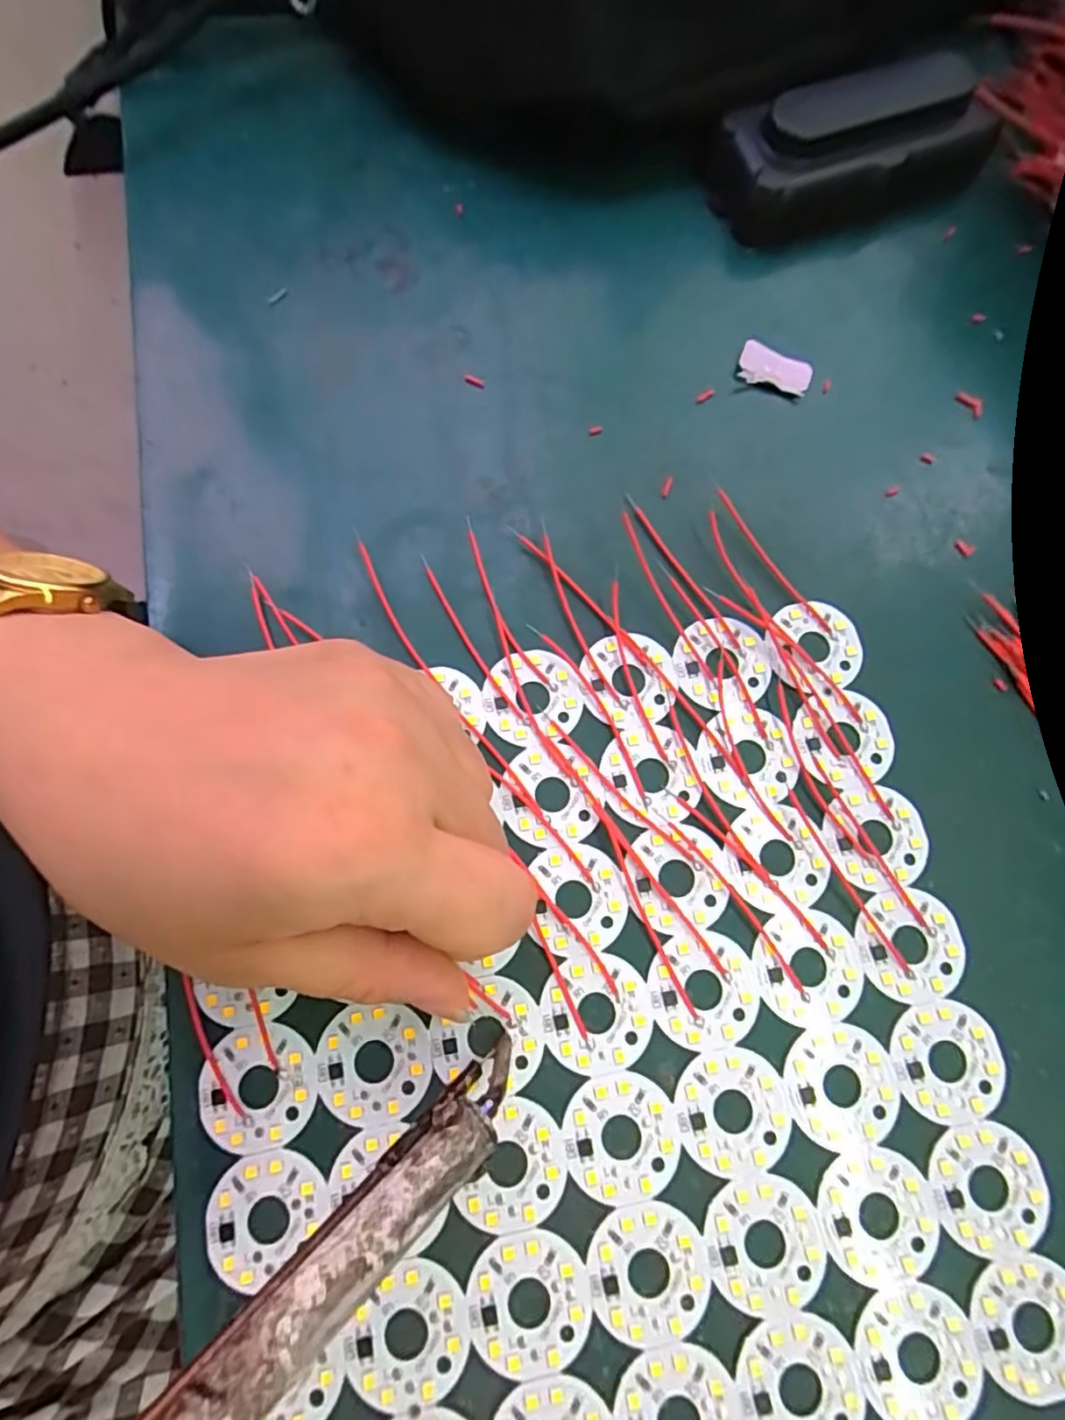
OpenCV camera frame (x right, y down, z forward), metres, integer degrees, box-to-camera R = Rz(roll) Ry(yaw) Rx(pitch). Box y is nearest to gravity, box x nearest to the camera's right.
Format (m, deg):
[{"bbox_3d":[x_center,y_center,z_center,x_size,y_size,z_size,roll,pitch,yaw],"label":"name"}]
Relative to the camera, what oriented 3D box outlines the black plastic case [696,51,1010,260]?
[{"bbox_3d":[0.123,-0.207,0.237,0.104,0.030,0.047,-15,76,-5],"label":"black plastic case"}]

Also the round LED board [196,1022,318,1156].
[{"bbox_3d":[-0.073,0.100,0.167,0.030,0.004,0.031,0,75,-1],"label":"round LED board"}]

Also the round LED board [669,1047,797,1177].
[{"bbox_3d":[0.054,0.108,0.168,0.031,0.004,0.030,0,75,-1],"label":"round LED board"}]

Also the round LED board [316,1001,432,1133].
[{"bbox_3d":[-0.043,0.096,0.169,0.030,0.004,0.028,0,75,-1],"label":"round LED board"}]

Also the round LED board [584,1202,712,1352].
[{"bbox_3d":[0.029,0.142,0.158,0.030,0.004,0.030,0,75,-1],"label":"round LED board"}]

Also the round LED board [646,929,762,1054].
[{"bbox_3d":[0.048,0.078,0.175,0.028,0.004,0.029,0,75,-1],"label":"round LED board"}]

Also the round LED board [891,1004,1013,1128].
[{"bbox_3d":[0.114,0.097,0.172,0.030,0.004,0.029,0,75,-1],"label":"round LED board"}]

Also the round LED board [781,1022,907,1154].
[{"bbox_3d":[0.085,0.102,0.170,0.031,0.004,0.030,0,75,-1],"label":"round LED board"}]

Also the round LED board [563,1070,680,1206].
[{"bbox_3d":[0.023,0.113,0.166,0.030,0.004,0.030,0,75,-1],"label":"round LED board"}]

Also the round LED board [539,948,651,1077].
[{"bbox_3d":[0.018,0.084,0.173,0.030,0.004,0.030,0,75,-1],"label":"round LED board"}]

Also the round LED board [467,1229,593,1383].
[{"bbox_3d":[-0.001,0.148,0.156,0.030,0.004,0.030,0,75,-1],"label":"round LED board"}]

